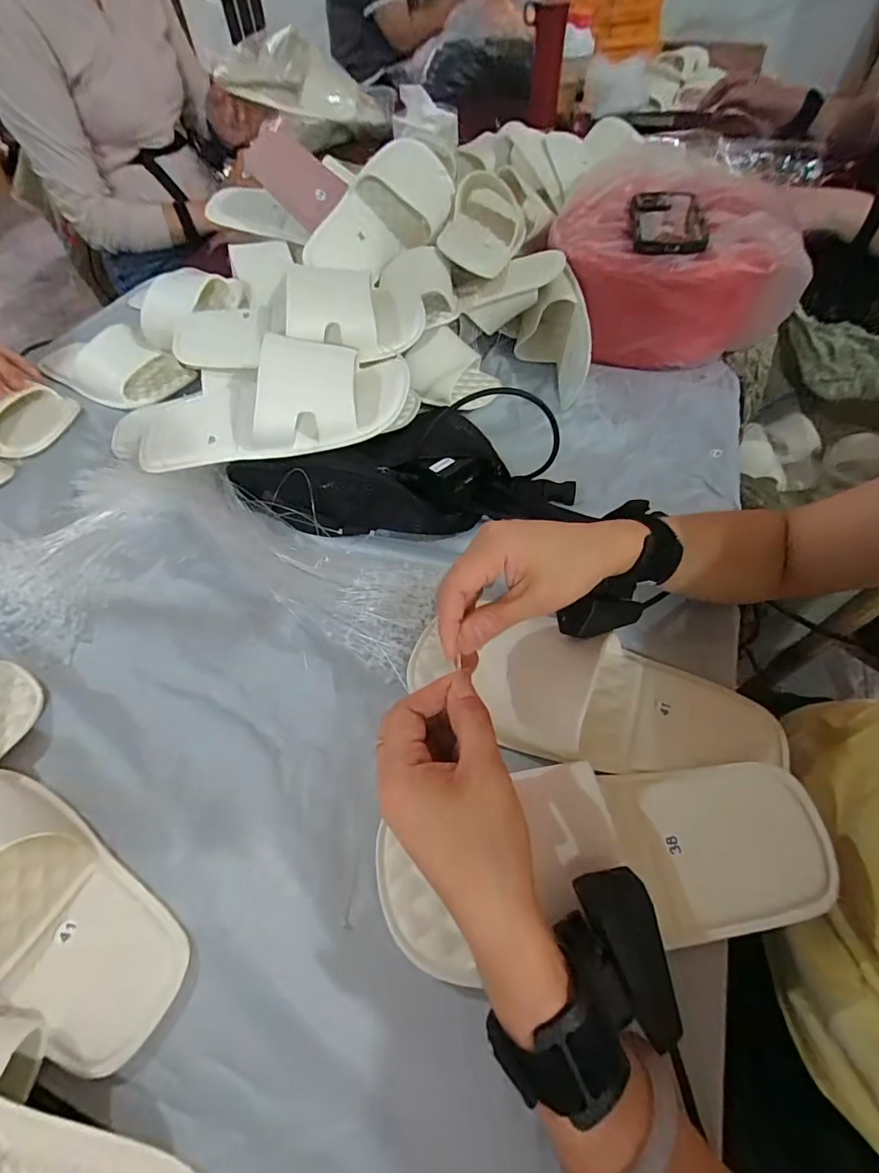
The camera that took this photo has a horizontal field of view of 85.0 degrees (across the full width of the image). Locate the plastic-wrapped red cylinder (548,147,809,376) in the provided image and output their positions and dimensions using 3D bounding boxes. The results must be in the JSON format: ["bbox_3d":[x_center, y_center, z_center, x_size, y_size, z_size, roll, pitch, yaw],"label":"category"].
[{"bbox_3d":[0.285,-0.406,0.618,0.270,0.133,0.242,-3,56,1],"label":"plastic-wrapped red cylinder"}]

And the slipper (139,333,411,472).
[{"bbox_3d":[-0.170,-0.190,0.476,0.280,0.075,0.108,-4,56,0],"label":"slipper"}]

